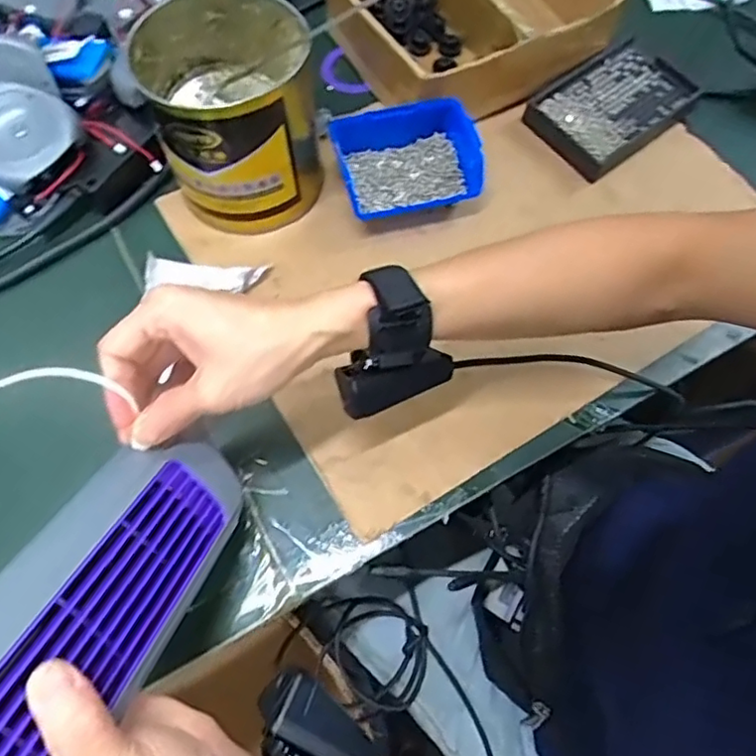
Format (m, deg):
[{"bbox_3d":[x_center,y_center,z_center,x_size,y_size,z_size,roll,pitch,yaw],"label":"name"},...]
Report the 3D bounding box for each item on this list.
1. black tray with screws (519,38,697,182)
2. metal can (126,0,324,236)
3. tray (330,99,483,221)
[{"bbox_3d":[0.213,-0.245,0.562,0.157,0.021,0.093,-36,73,-16],"label":"black tray with screws"},{"bbox_3d":[-0.107,-0.202,0.476,0.130,0.112,0.124,1,67,-2],"label":"metal can"},{"bbox_3d":[0.024,-0.177,0.514,0.108,0.049,0.083,-10,67,-7],"label":"tray"}]

